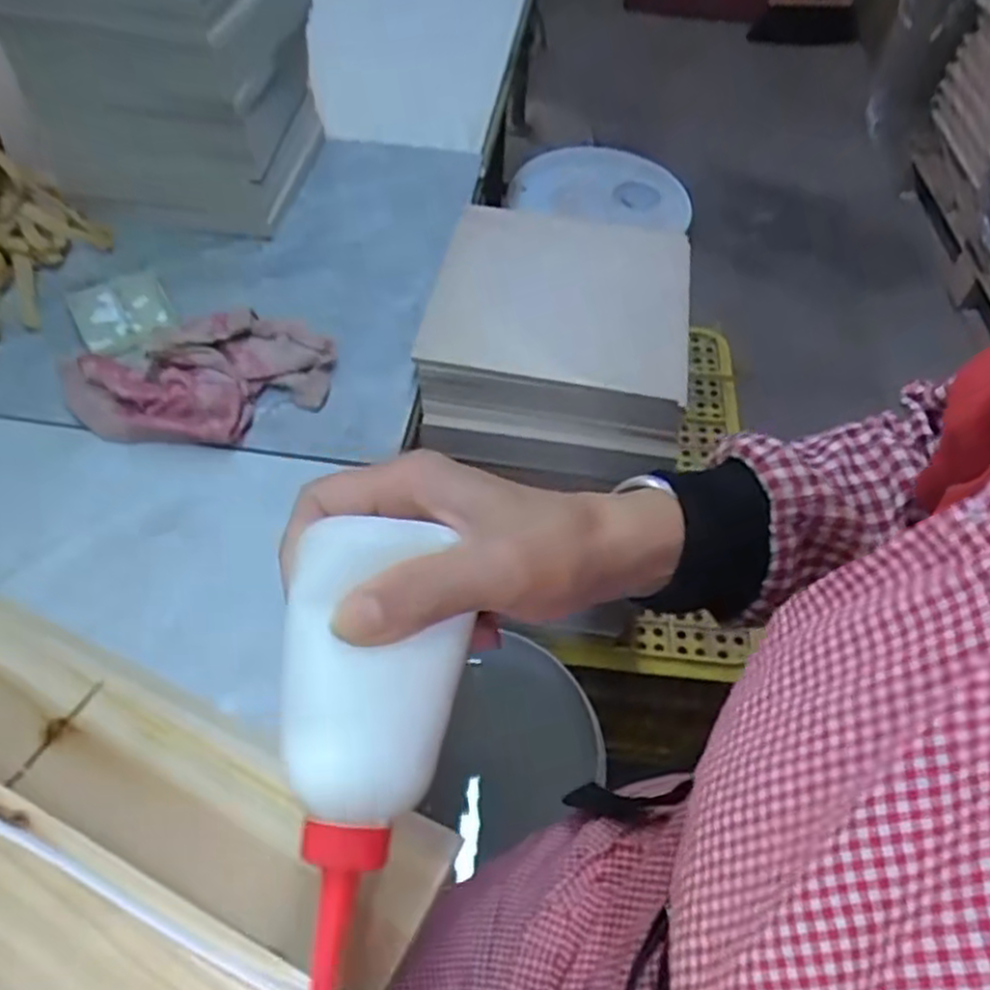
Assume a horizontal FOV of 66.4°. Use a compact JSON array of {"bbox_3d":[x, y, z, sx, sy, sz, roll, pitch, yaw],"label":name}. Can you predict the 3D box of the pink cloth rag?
[{"bbox_3d":[-0.208,-0.081,0.522,0.182,0.033,0.107,-5,53,-6],"label":"pink cloth rag"}]

